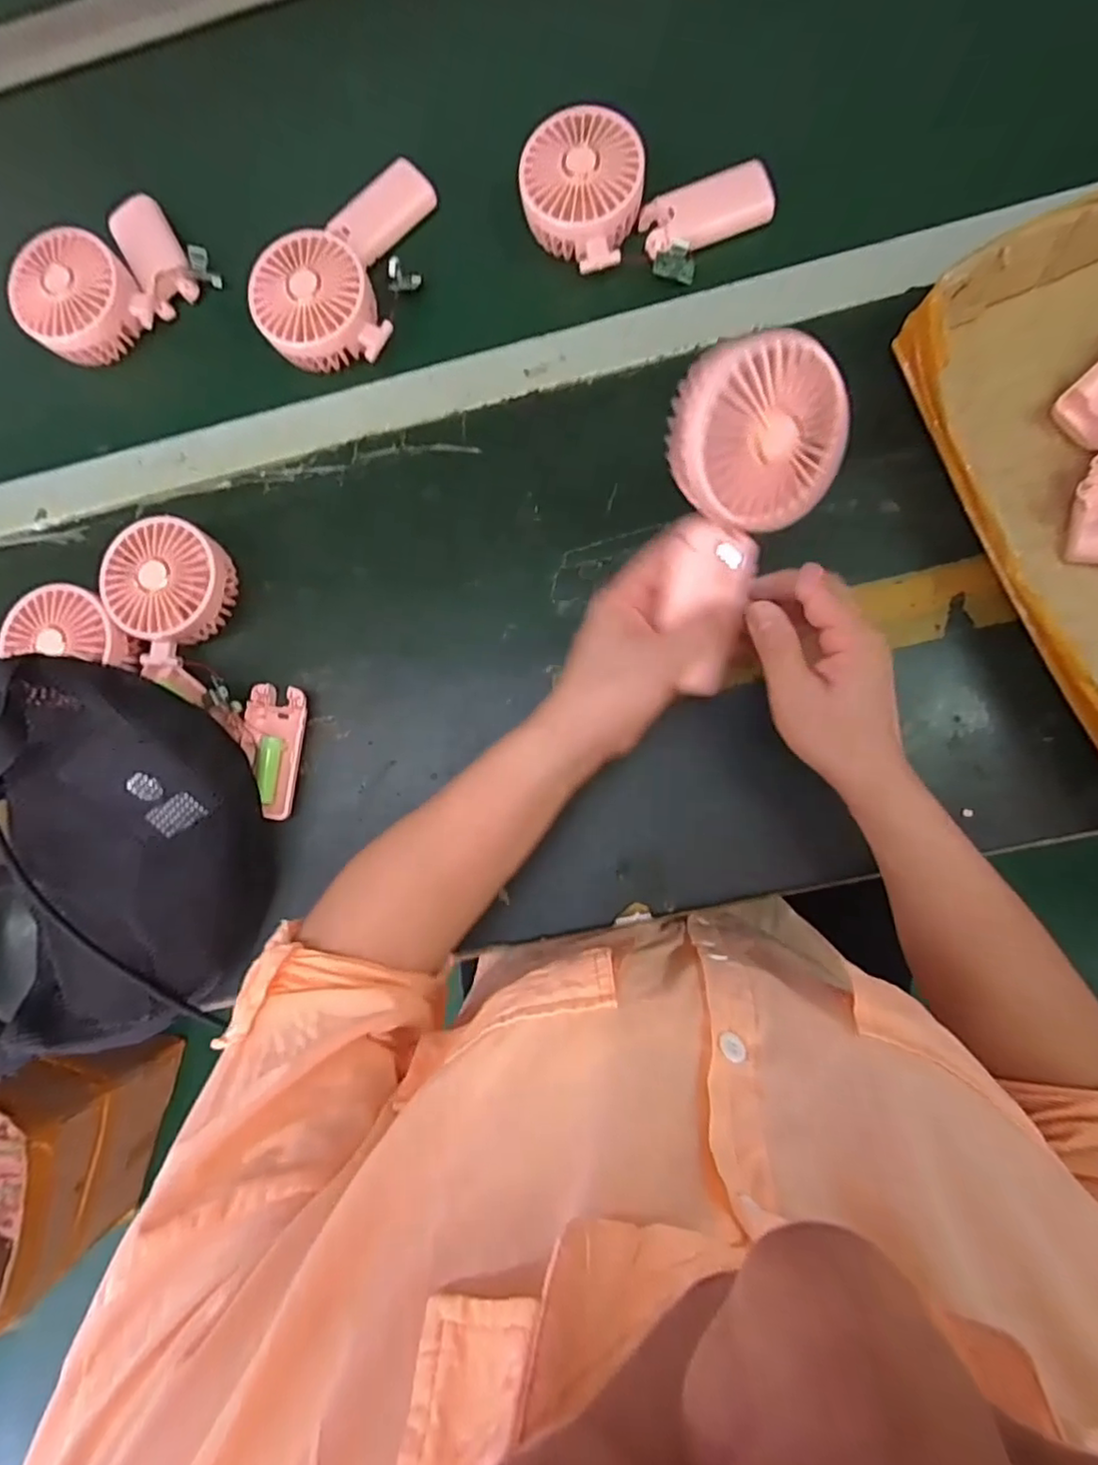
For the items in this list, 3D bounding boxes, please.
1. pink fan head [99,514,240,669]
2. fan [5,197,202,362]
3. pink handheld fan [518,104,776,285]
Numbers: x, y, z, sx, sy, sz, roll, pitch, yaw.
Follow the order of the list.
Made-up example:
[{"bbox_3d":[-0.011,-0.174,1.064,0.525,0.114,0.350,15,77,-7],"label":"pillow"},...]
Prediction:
[{"bbox_3d":[-0.283,-0.109,0.467,0.092,0.043,0.089,0,85,5],"label":"pink fan head"},{"bbox_3d":[-0.348,-0.356,0.488,0.088,0.050,0.137,44,90,7],"label":"fan"},{"bbox_3d":[0.070,-0.385,0.449,0.176,0.043,0.090,8,86,6],"label":"pink handheld fan"}]

